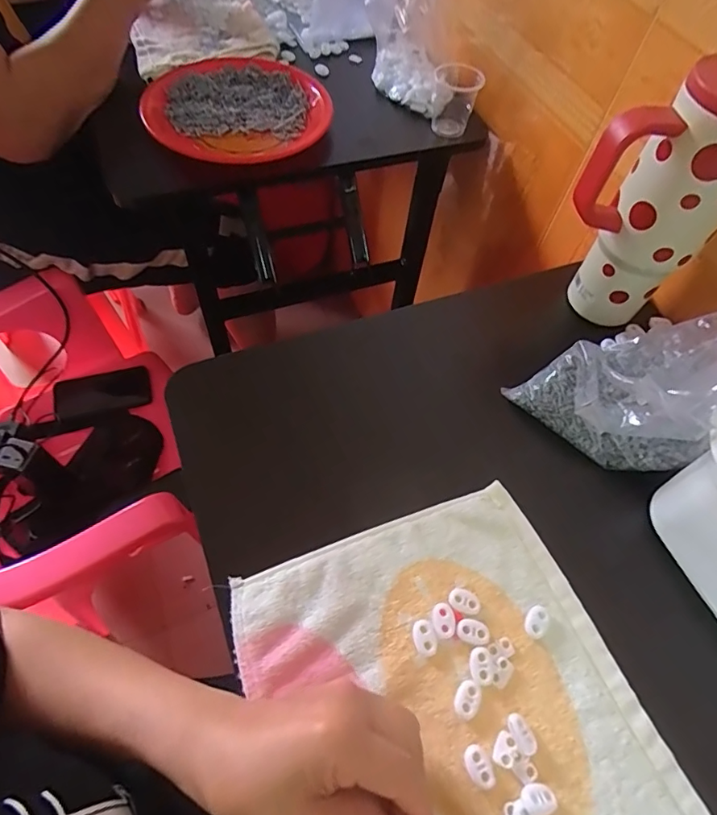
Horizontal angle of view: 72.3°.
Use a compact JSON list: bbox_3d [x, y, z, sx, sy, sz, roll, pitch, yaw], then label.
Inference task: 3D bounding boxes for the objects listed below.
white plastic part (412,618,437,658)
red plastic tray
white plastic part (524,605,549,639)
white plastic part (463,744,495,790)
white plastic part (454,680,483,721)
[{"bbox_3d":[0.044,0.155,0.331,0.014,0.005,0.023,-11,60,-11],"label":"white plastic part"},{"bbox_3d":[-0.153,-0.382,0.631,0.223,0.033,0.231,-11,61,-11],"label":"red plastic tray"},{"bbox_3d":[0.124,0.149,0.342,0.015,0.004,0.022,21,60,8],"label":"white plastic part"},{"bbox_3d":[0.073,0.217,0.296,0.015,0.004,0.022,-18,62,-15],"label":"white plastic part"},{"bbox_3d":[0.070,0.187,0.314,0.016,0.006,0.022,29,61,12],"label":"white plastic part"}]

